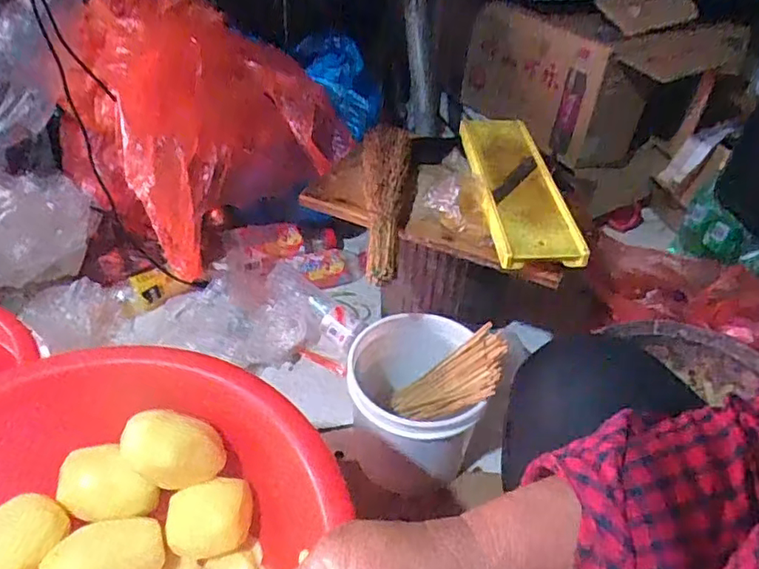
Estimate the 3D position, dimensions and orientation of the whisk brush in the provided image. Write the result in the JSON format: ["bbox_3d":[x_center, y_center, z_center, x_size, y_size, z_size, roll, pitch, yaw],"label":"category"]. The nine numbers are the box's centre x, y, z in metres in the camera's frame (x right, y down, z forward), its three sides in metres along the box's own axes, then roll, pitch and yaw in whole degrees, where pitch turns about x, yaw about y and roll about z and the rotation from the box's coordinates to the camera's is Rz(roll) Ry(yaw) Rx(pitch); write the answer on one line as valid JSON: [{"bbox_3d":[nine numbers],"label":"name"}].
[{"bbox_3d":[0.003,-0.123,0.749,0.072,0.051,0.306,5,42,1],"label":"whisk brush"}]

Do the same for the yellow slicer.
[{"bbox_3d":[0.183,-0.139,0.757,0.103,0.030,0.292,-2,47,-3],"label":"yellow slicer"}]

